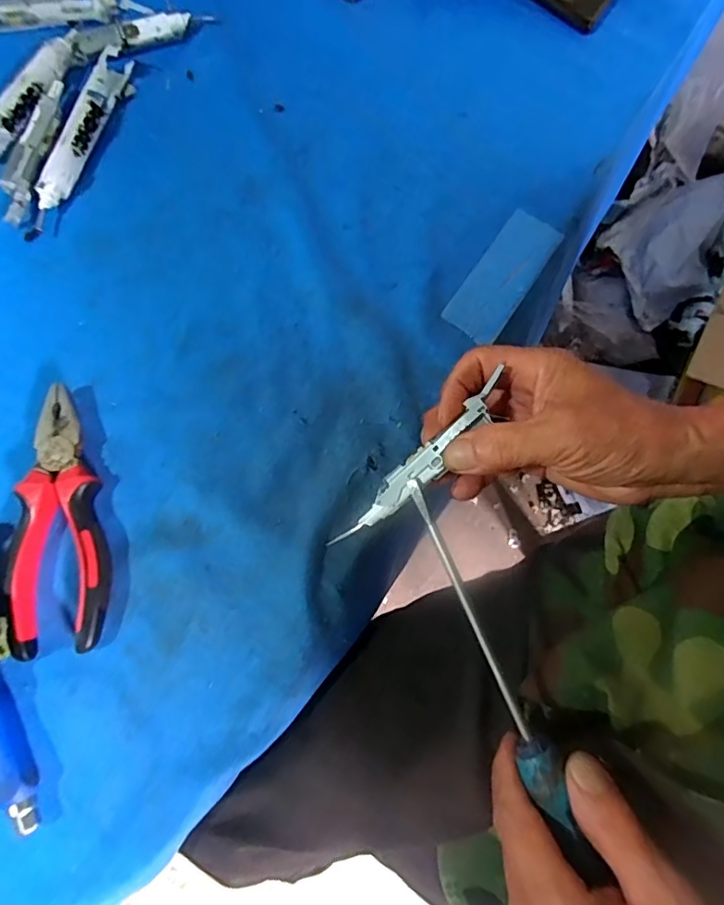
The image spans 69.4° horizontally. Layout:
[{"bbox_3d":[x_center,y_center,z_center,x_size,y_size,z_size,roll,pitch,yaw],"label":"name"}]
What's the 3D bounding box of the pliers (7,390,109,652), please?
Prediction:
[{"bbox_3d":[-0.178,0.036,0.313,0.048,0.021,0.156,-4,74,-2],"label":"pliers"}]

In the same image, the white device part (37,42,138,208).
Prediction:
[{"bbox_3d":[-0.210,-0.251,0.401,0.024,0.022,0.148,12,74,3],"label":"white device part"}]

